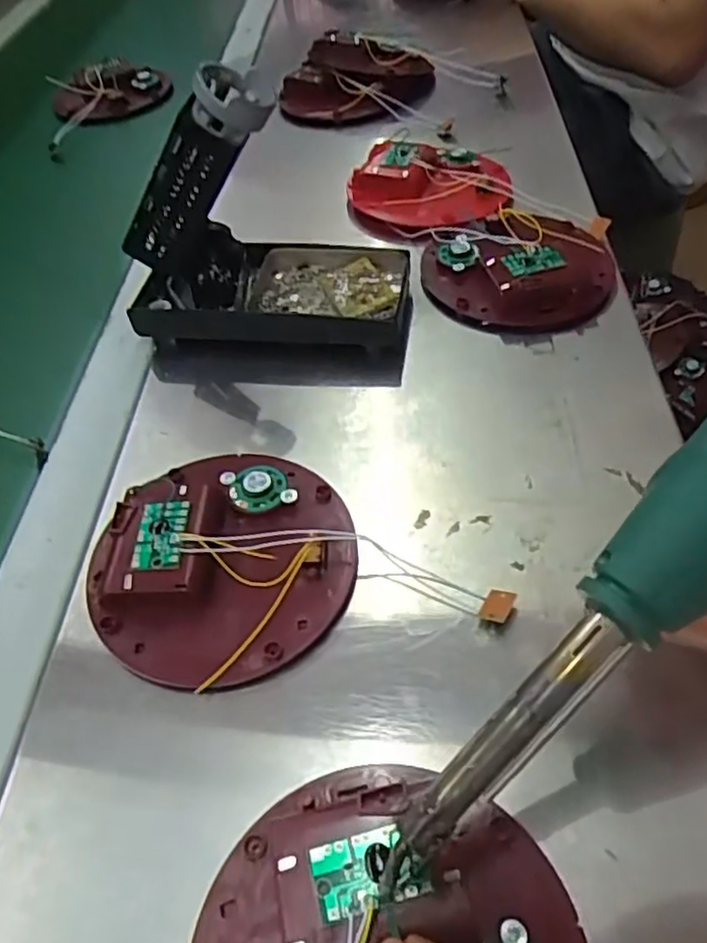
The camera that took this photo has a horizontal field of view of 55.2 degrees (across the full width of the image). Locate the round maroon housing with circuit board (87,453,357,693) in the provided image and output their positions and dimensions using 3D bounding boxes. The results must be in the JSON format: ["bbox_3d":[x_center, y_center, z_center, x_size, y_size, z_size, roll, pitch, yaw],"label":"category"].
[{"bbox_3d":[-0.058,0.036,0.305,0.110,0.022,0.120,-3,49,4],"label":"round maroon housing with circuit board"}]

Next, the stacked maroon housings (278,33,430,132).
[{"bbox_3d":[0.002,-0.377,0.641,0.151,0.040,0.133,-9,49,-1],"label":"stacked maroon housings"}]

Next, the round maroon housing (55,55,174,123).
[{"bbox_3d":[-0.241,-0.381,0.680,0.109,0.034,0.103,-3,49,4],"label":"round maroon housing"}]

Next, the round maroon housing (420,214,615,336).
[{"bbox_3d":[0.106,-0.136,0.437,0.118,0.029,0.113,0,49,6],"label":"round maroon housing"}]

